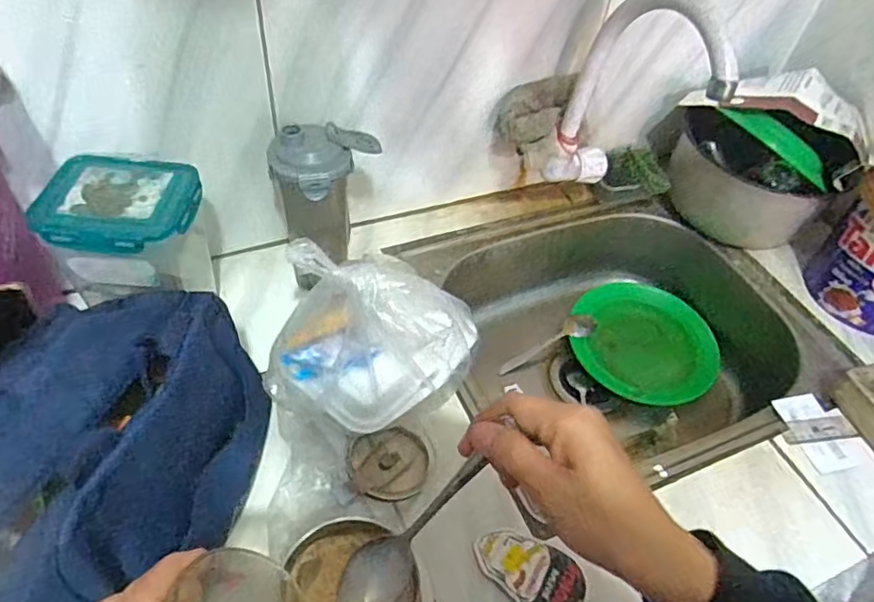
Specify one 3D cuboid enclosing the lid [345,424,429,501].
[{"bbox_3d":[-0.045,0.154,0.569,0.075,0.019,0.070,3,49,-4],"label":"lid"}]

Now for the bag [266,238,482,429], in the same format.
[{"bbox_3d":[-0.058,0.037,0.572,0.177,0.165,0.136,12,49,3],"label":"bag"}]

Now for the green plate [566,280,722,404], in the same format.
[{"bbox_3d":[0.301,0.061,0.883,0.212,0.056,0.195,3,49,-4],"label":"green plate"}]

